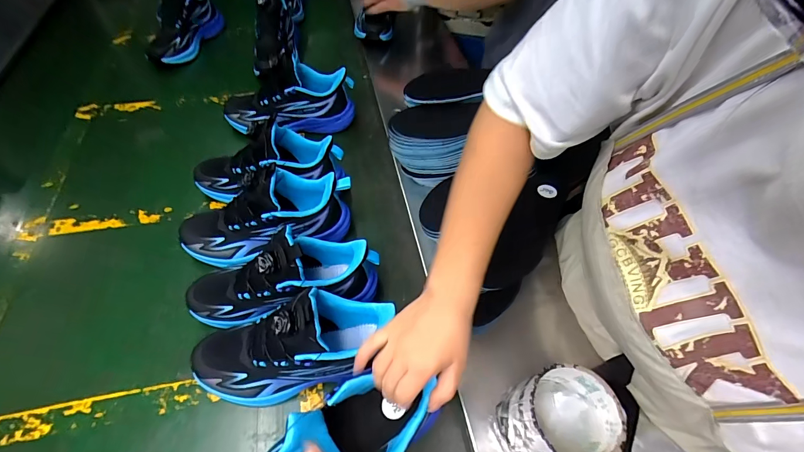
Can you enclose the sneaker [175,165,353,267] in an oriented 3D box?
[{"bbox_3d":[-0.196,-0.019,0.509,0.242,0.130,0.094,-14,57,-12],"label":"sneaker"}]

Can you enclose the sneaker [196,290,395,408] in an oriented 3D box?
[{"bbox_3d":[-0.124,0.130,0.399,0.227,0.126,0.084,-10,56,-9],"label":"sneaker"}]

